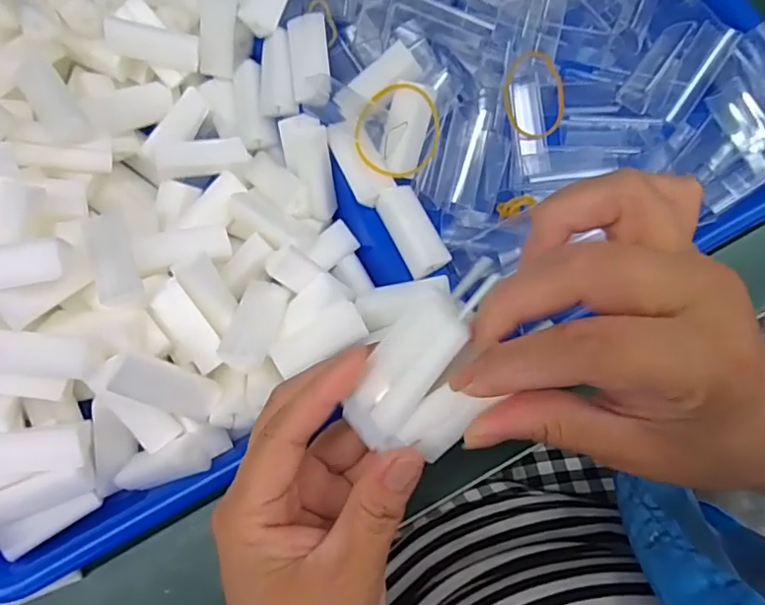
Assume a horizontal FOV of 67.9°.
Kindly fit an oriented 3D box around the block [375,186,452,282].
[{"bbox_3d":[0.015,-0.035,0.286,0.020,0.017,0.047,-25,75,-8],"label":"block"}]

